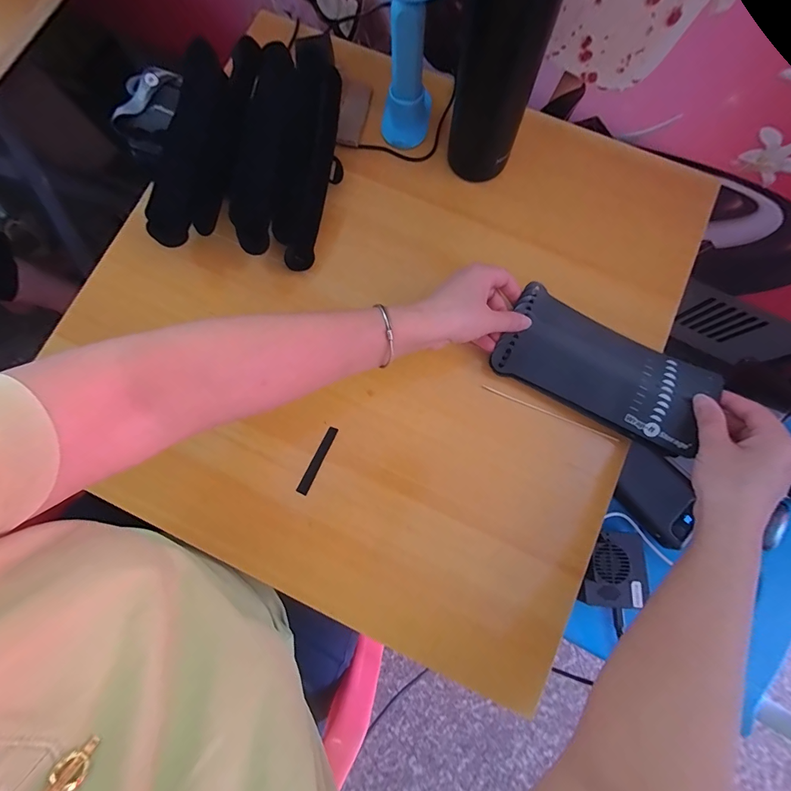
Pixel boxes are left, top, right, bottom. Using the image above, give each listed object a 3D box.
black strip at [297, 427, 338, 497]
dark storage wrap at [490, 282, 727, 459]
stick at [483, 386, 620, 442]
[{"bbox_3d":[-0.078,0.065,0.367,0.011,0.004,0.071,25,81,5],"label":"black strip"},{"bbox_3d":[0.202,-0.026,0.359,0.197,0.017,0.093,28,80,6],"label":"dark storage wrap"},{"bbox_3d":[0.154,0.017,0.364,0.140,0.004,0.004,22,80,3],"label":"stick"}]

